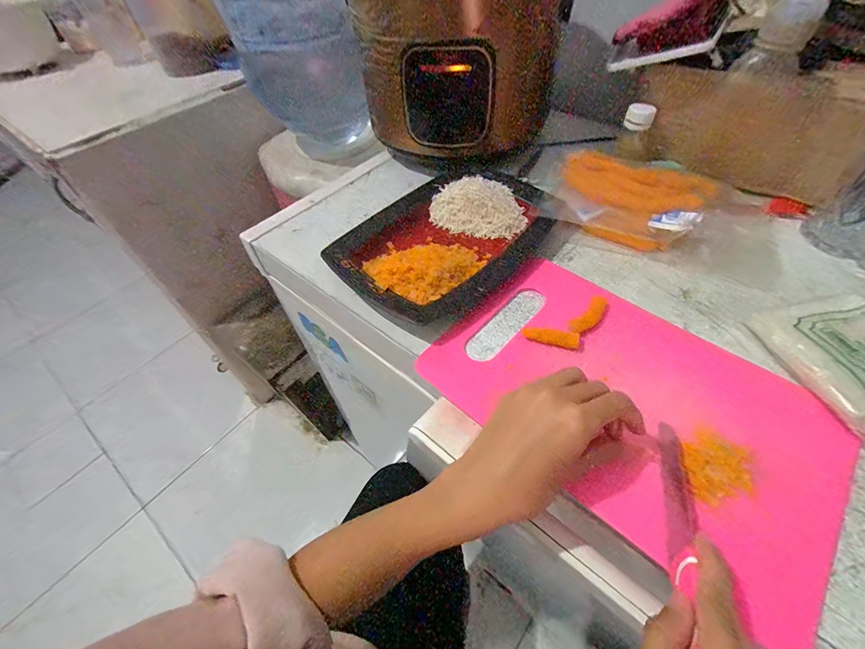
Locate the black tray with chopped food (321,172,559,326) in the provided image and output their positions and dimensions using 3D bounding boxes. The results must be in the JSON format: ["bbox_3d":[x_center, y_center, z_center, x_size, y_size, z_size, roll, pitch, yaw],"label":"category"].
[{"bbox_3d":[0.016,-0.099,0.420,0.168,0.034,0.239,30,61,25],"label":"black tray with chopped food"}]

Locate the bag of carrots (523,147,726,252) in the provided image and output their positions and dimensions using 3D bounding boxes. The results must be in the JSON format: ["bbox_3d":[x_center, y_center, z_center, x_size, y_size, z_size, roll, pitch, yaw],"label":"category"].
[{"bbox_3d":[0.229,-0.156,0.445,0.173,0.029,0.143,26,59,23],"label":"bag of carrots"}]

